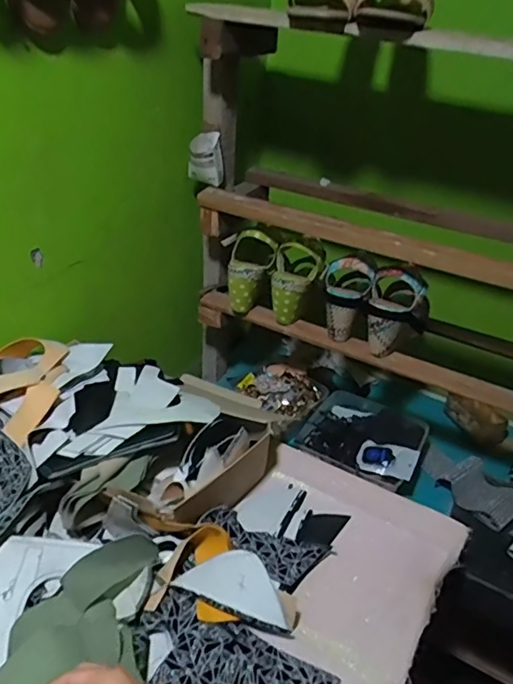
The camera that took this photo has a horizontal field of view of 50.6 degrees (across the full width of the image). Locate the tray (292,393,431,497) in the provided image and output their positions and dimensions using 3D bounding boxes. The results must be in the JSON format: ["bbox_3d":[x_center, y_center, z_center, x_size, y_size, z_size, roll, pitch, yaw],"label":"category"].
[{"bbox_3d":[0.197,0.164,0.991,0.209,0.040,0.200,20,36,20],"label":"tray"}]

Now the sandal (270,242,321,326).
[{"bbox_3d":[0.066,-0.101,0.925,0.078,0.124,0.085,10,34,6],"label":"sandal"}]

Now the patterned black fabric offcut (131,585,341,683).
[{"bbox_3d":[-0.030,0.341,0.559,0.205,0.020,0.102,29,47,8],"label":"patterned black fabric offcut"}]

